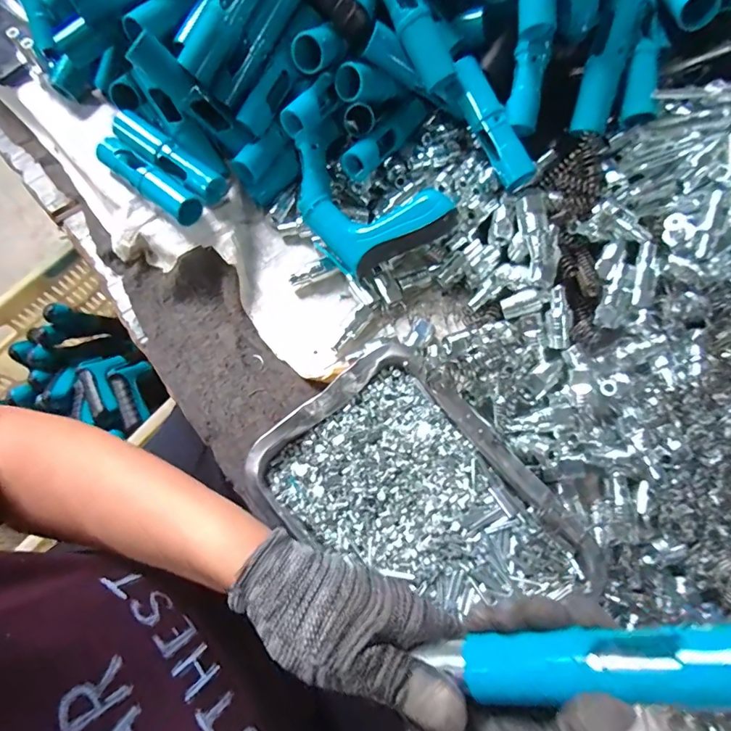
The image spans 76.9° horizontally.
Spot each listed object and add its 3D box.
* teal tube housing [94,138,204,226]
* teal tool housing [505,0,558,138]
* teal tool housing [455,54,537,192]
[{"bbox_3d":[-0.205,-0.175,0.443,0.124,0.035,0.030,36,75,12],"label":"teal tube housing"},{"bbox_3d":[0.144,-0.306,0.387,0.034,0.037,0.198,-3,108,0],"label":"teal tool housing"},{"bbox_3d":[0.113,-0.217,0.417,0.028,0.026,0.118,-27,91,-8],"label":"teal tool housing"}]

